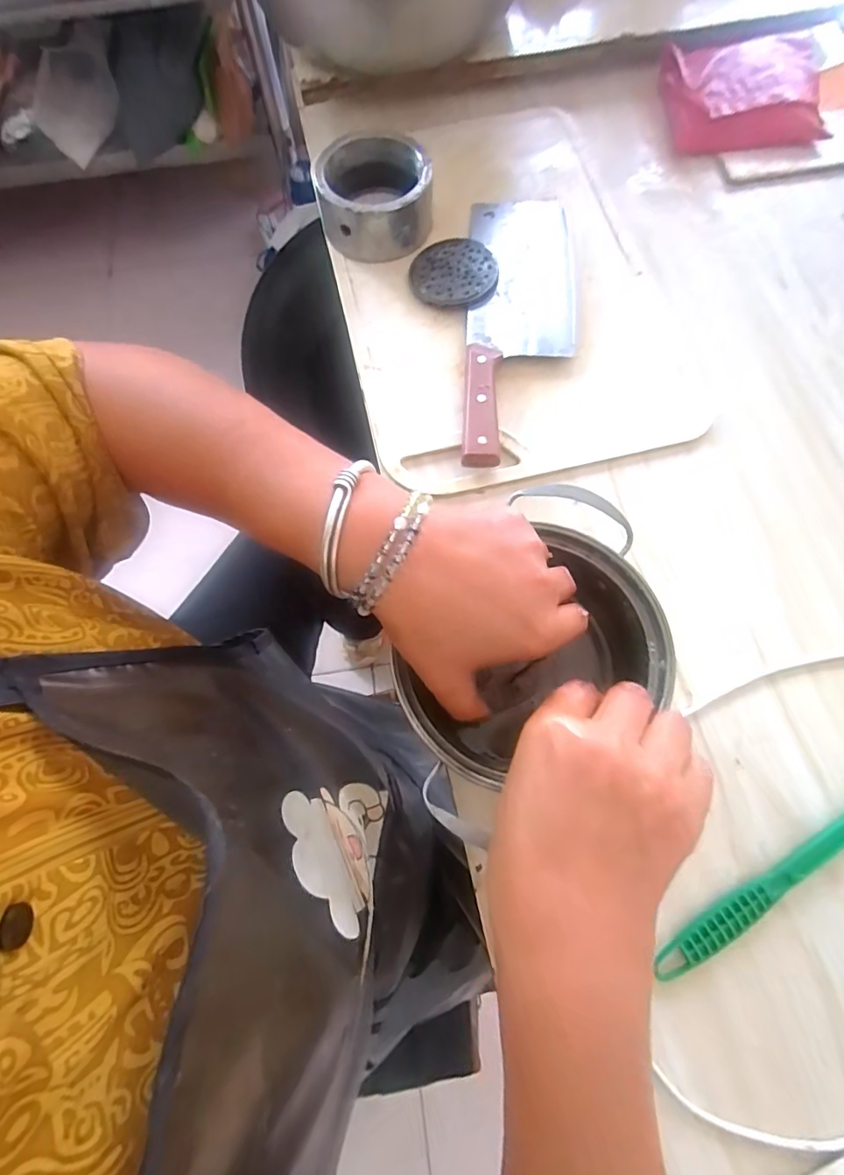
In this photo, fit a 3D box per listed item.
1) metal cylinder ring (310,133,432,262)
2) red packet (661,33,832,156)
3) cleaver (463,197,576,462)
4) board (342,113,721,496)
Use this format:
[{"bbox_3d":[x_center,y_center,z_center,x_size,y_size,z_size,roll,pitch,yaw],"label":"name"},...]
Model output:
[{"bbox_3d":[-0.044,-0.359,0.478,0.098,0.052,0.093,0,73,1],"label":"metal cylinder ring"},{"bbox_3d":[0.322,-0.488,0.517,0.142,0.034,0.127,-3,73,0],"label":"red packet"},{"bbox_3d":[0.087,-0.233,0.451,0.093,0.020,0.295,3,73,2],"label":"cleaver"},{"bbox_3d":[0.063,-0.280,0.478,0.274,0.022,0.408,-14,74,-3],"label":"board"}]

